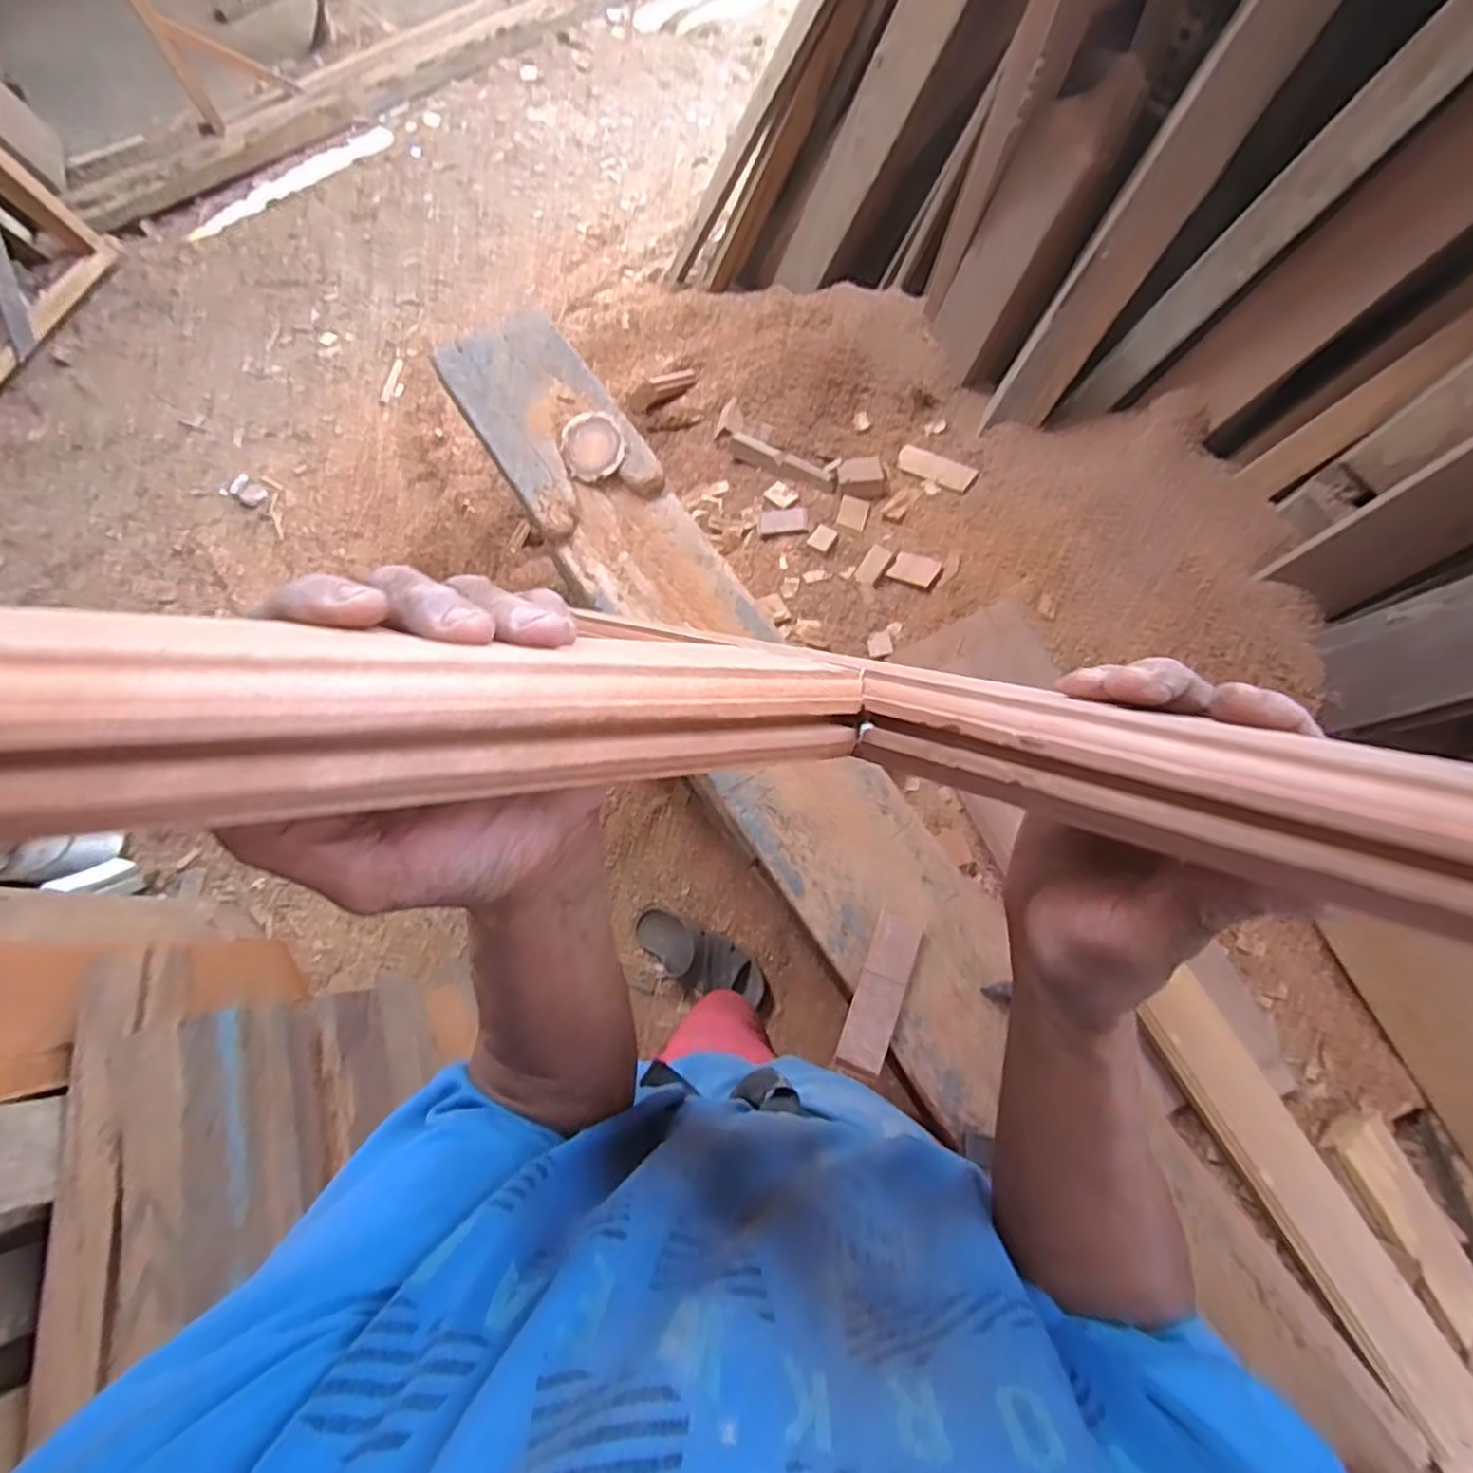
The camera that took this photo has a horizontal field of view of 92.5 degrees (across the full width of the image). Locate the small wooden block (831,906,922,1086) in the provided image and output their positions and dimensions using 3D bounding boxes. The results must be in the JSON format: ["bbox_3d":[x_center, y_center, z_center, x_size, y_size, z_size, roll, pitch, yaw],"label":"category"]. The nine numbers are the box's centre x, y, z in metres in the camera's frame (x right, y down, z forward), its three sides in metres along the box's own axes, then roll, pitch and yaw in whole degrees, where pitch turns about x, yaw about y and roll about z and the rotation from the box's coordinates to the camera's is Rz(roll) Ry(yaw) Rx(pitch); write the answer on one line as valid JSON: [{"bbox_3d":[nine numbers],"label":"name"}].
[{"bbox_3d":[0.148,0.267,0.730,0.047,0.012,0.164,20,71,11],"label":"small wooden block"}]

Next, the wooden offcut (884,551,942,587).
[{"bbox_3d":[0.274,-0.258,1.080,0.052,0.010,0.084,-53,46,-3],"label":"wooden offcut"}]

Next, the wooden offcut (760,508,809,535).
[{"bbox_3d":[0.079,-0.357,1.168,0.078,0.010,0.046,0,68,3],"label":"wooden offcut"}]

